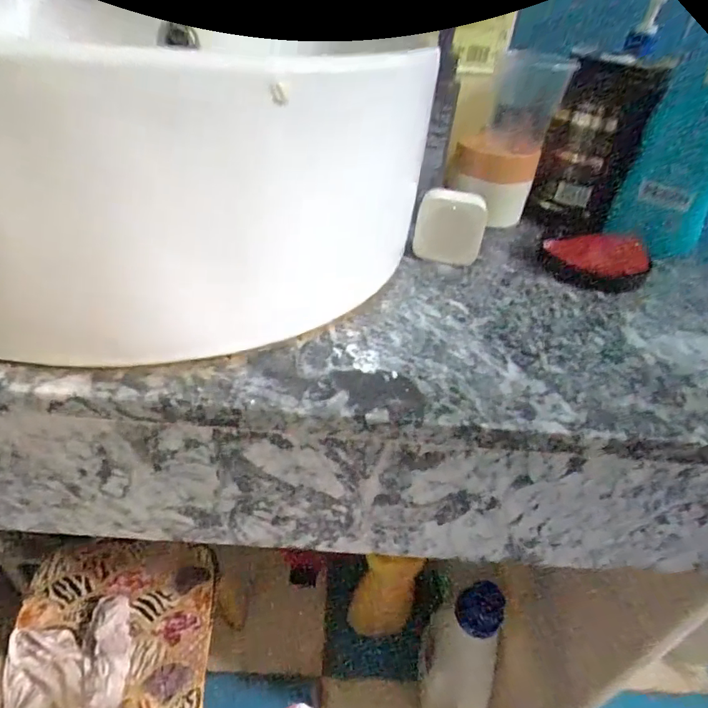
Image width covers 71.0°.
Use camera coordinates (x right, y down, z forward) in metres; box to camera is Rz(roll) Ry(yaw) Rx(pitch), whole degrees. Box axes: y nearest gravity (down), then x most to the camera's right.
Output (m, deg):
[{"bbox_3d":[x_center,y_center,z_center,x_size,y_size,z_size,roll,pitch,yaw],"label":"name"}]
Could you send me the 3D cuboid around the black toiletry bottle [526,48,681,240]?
[{"bbox_3d":[0.217,-0.188,0.456,0.081,0.146,0.039,22,41,19],"label":"black toiletry bottle"}]

